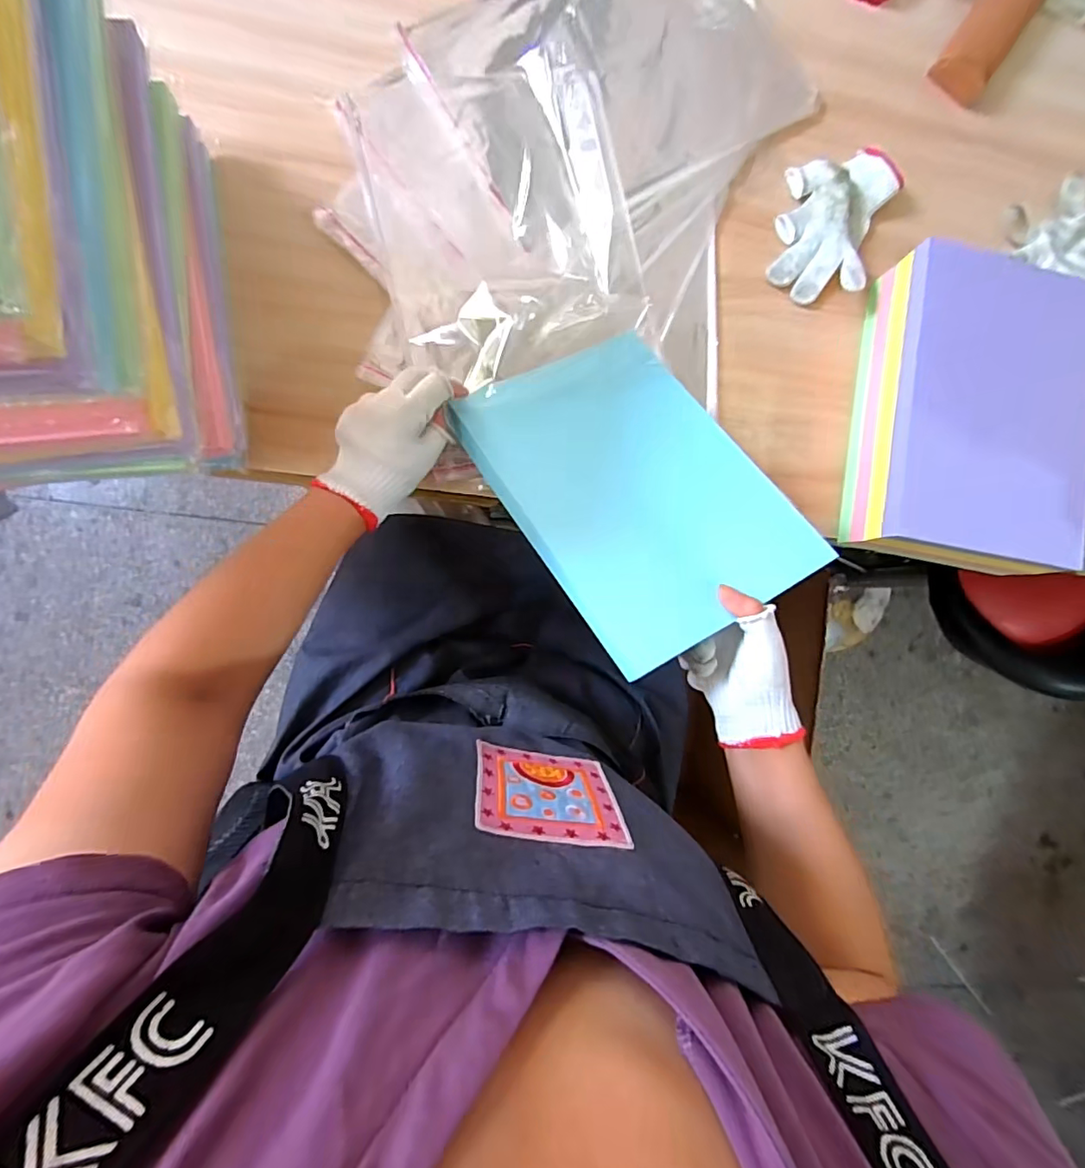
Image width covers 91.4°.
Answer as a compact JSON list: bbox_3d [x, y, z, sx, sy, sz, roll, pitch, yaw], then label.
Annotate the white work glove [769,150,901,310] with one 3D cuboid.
[{"bbox_3d":[0.315,-0.402,0.572,0.106,0.033,0.181,26,87,-7],"label":"white work glove"}]

